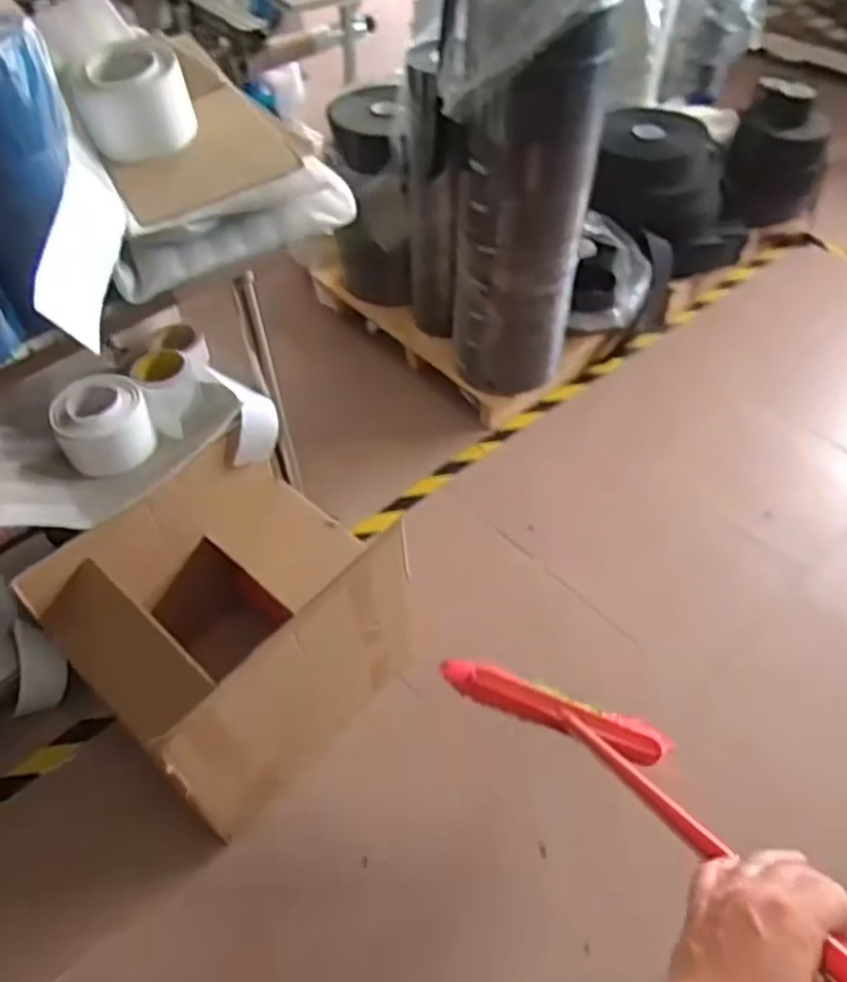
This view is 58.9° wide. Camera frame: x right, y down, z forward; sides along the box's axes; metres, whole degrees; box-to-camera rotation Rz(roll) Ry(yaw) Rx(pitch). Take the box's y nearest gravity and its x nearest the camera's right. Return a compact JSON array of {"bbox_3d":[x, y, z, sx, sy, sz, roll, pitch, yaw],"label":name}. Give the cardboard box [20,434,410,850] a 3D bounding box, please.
[{"bbox_3d":[-0.308,0.240,1.278,0.395,0.418,0.441,35,59,26],"label":"cardboard box"}]

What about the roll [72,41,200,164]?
[{"bbox_3d":[-0.369,-0.503,0.967,0.133,0.097,0.114,-3,50,-2],"label":"roll"}]

